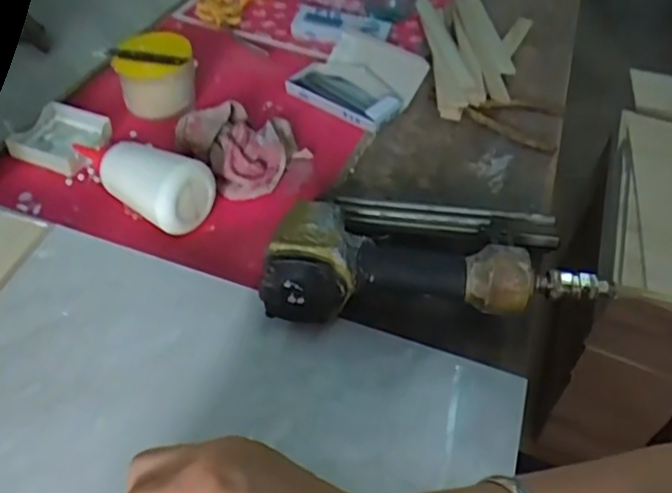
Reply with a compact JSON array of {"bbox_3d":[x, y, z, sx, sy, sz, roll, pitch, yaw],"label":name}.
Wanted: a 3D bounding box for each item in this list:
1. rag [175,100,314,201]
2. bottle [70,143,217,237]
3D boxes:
[{"bbox_3d":[-0.091,-0.103,0.611,0.101,0.035,0.118,-30,56,-30],"label":"rag"},{"bbox_3d":[-0.179,-0.071,0.555,0.155,0.061,0.064,33,51,23],"label":"bottle"}]

